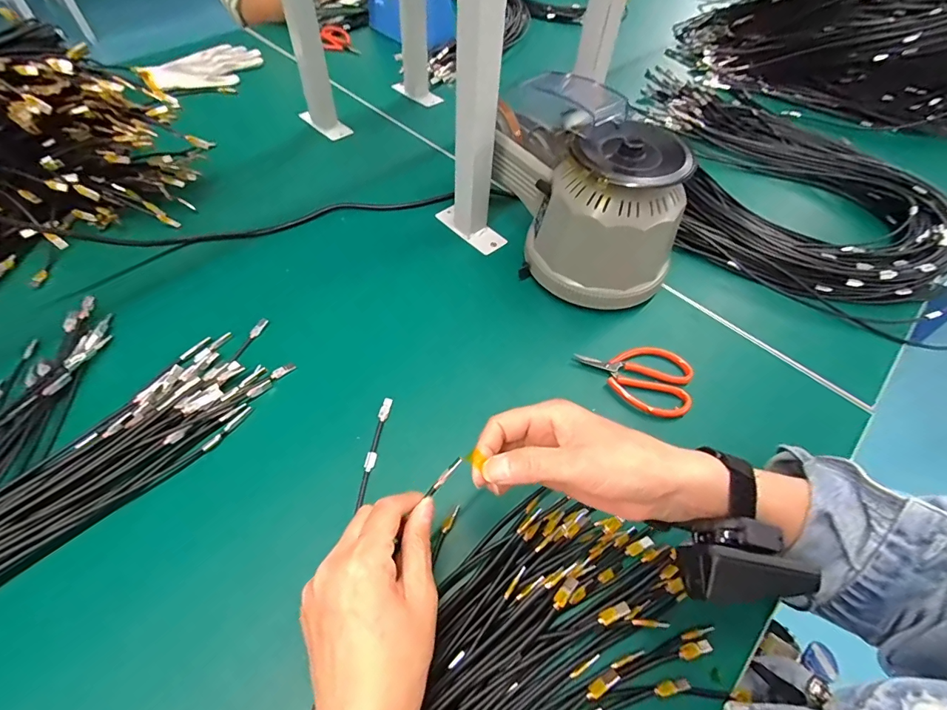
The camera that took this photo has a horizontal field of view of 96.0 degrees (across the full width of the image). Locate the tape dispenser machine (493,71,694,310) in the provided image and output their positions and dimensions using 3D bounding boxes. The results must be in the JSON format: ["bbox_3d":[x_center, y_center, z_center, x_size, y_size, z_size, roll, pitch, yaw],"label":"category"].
[{"bbox_3d":[0.118,-0.184,0.479,0.150,0.145,0.242,-13,58,-12],"label":"tape dispenser machine"}]

